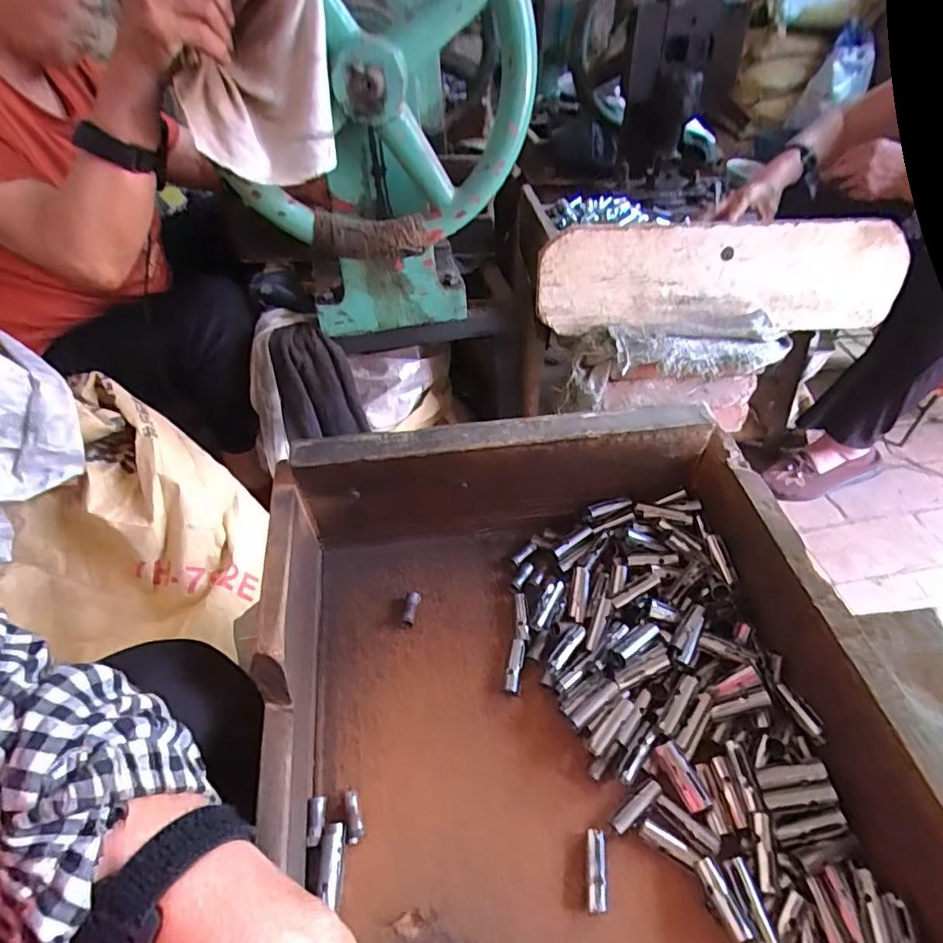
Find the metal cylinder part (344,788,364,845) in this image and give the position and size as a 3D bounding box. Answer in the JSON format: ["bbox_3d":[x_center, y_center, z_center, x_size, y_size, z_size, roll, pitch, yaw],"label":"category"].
[{"bbox_3d":[-0.069,0.200,0.331,0.010,0.011,0.028,-11,44,-10],"label":"metal cylinder part"}]

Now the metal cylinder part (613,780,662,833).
[{"bbox_3d":[0.096,0.194,0.329,0.035,0.009,0.009,-28,49,-26],"label":"metal cylinder part"}]

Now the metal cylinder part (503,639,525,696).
[{"bbox_3d":[0.029,0.132,0.385,0.010,0.010,0.036,8,44,10],"label":"metal cylinder part"}]

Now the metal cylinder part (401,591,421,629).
[{"bbox_3d":[-0.044,0.100,0.415,0.011,0.008,0.029,2,43,4],"label":"metal cylinder part"}]

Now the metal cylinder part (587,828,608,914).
[{"bbox_3d":[0.069,0.217,0.309,0.010,0.011,0.036,4,43,6],"label":"metal cylinder part"}]

